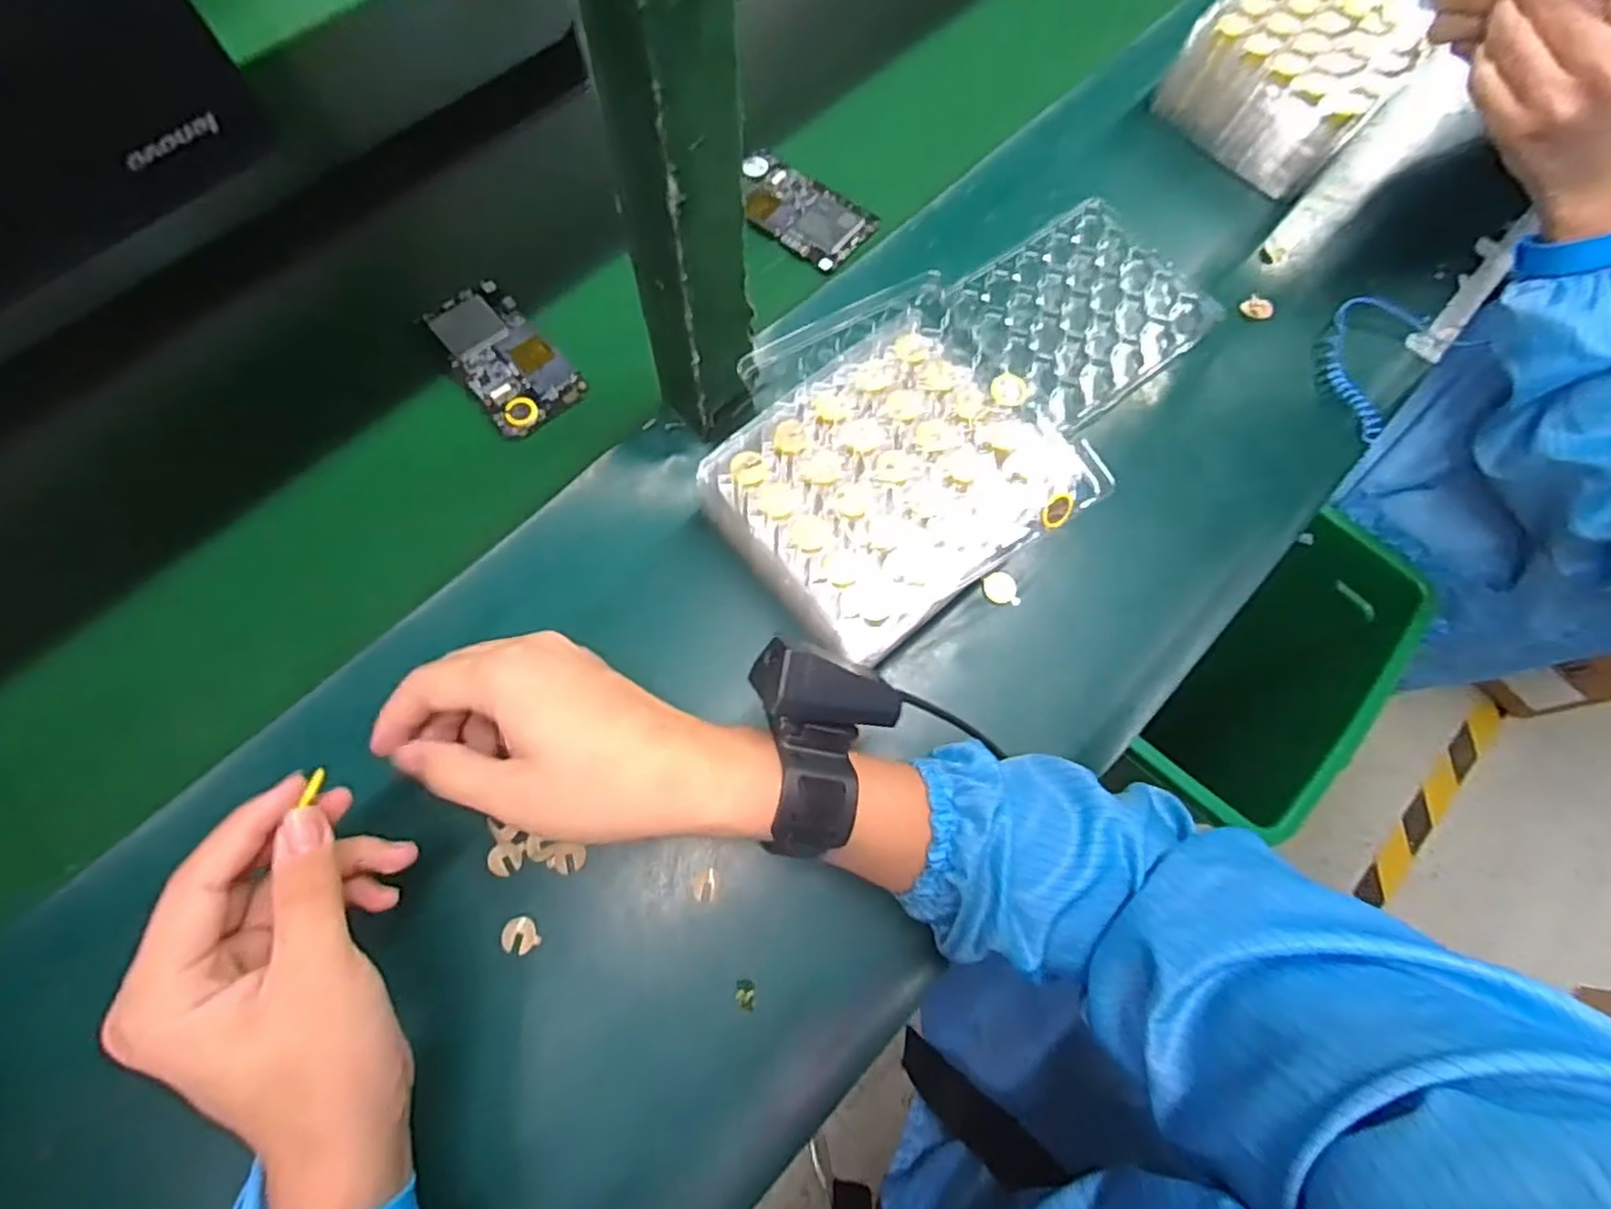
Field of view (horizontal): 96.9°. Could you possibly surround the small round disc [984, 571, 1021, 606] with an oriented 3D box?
[{"bbox_3d":[0.125,-0.010,0.454,0.023,0.005,0.024,1,58,-1],"label":"small round disc"}]

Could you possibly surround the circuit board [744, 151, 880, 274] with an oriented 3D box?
[{"bbox_3d":[-0.008,-0.307,0.554,0.120,0.006,0.065,38,73,11],"label":"circuit board"}]

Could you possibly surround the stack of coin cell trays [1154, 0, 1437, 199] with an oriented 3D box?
[{"bbox_3d":[0.397,-0.437,0.578,0.143,0.086,0.168,40,74,12],"label":"stack of coin cell trays"}]

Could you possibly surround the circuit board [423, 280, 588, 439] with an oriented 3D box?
[{"bbox_3d":[-0.214,-0.175,0.502,0.062,0.010,0.123,-39,76,-14],"label":"circuit board"}]

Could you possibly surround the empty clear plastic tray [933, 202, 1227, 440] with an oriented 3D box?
[{"bbox_3d":[0.198,-0.214,0.525,0.191,0.012,0.139,-37,75,-14],"label":"empty clear plastic tray"}]

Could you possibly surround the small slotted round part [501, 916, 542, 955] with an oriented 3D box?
[{"bbox_3d":[-0.151,0.175,0.378,0.017,0.007,0.018,1,70,-2],"label":"small slotted round part"}]

